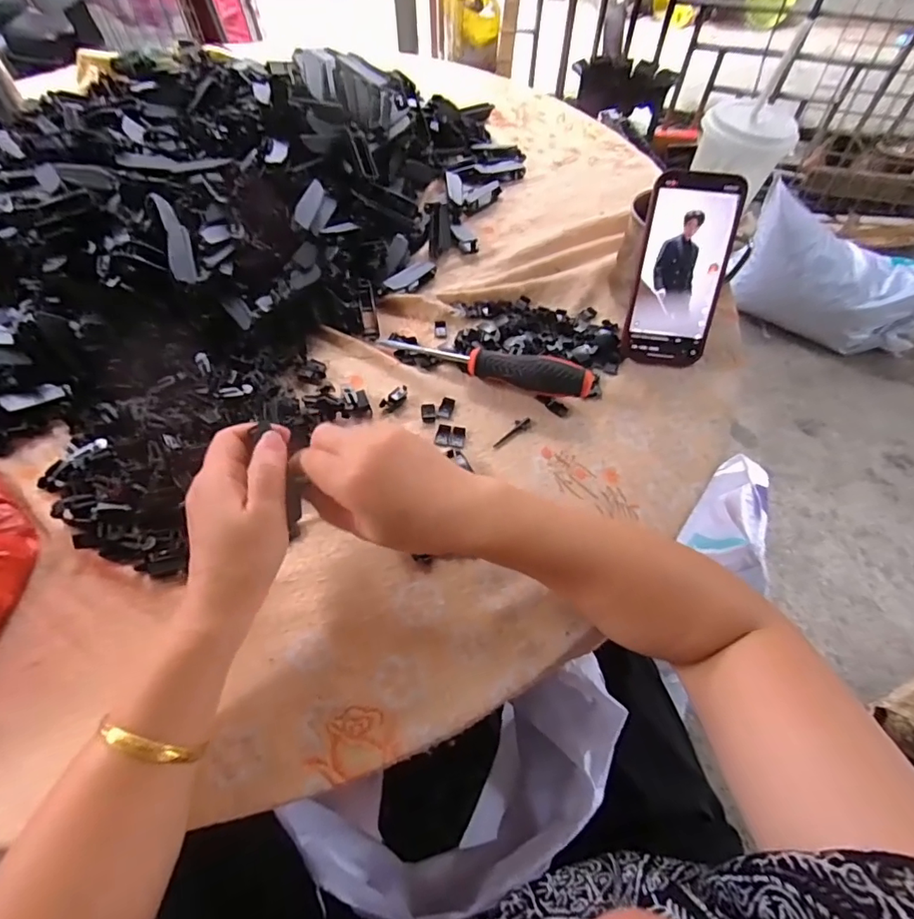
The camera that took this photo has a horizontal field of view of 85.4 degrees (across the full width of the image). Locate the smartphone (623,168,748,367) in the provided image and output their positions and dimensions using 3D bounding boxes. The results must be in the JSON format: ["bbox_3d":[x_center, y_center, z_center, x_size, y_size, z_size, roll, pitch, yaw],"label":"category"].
[{"bbox_3d":[0.201,-0.167,0.446,0.075,0.159,0.016,7,27,6],"label":"smartphone"}]

